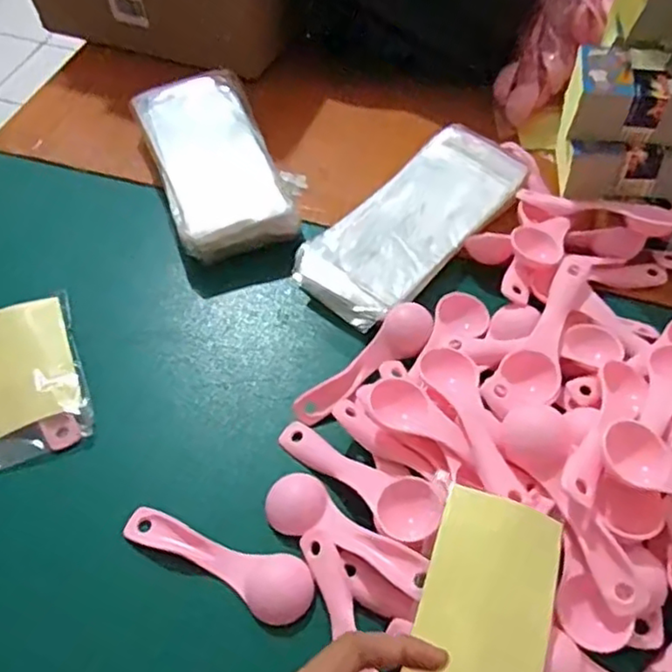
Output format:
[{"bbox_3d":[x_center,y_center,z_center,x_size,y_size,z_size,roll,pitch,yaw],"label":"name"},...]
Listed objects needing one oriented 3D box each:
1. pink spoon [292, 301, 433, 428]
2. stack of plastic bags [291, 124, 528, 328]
[{"bbox_3d":[0.021,0.017,0.419,0.028,0.015,0.111,38,62,25],"label":"pink spoon"},{"bbox_3d":[0.059,-0.084,0.488,0.084,0.037,0.195,38,62,25],"label":"stack of plastic bags"}]

